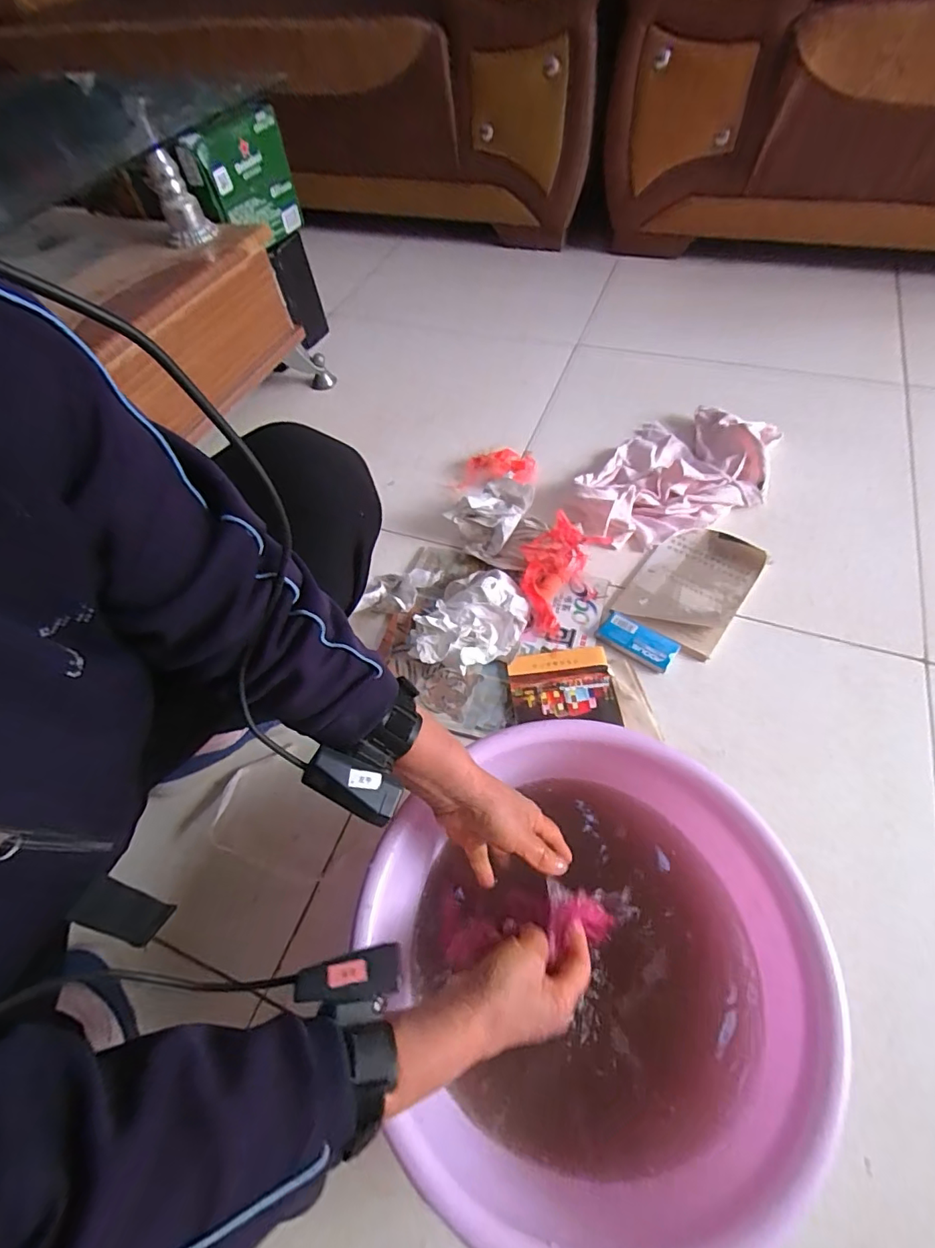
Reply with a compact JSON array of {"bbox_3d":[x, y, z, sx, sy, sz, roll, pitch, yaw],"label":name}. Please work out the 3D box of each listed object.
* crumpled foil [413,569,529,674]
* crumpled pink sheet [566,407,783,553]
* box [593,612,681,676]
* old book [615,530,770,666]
[{"bbox_3d":[0.001,-0.010,0.700,0.172,0.058,0.138,-27,60,-13],"label":"crumpled foil"},{"bbox_3d":[0.334,-0.238,0.828,0.234,0.040,0.379,35,67,23],"label":"crumpled pink sheet"},{"bbox_3d":[0.223,0.024,0.691,0.099,0.016,0.047,31,65,21],"label":"box"},{"bbox_3d":[0.313,-0.061,0.731,0.138,0.031,0.199,32,65,21],"label":"old book"}]

